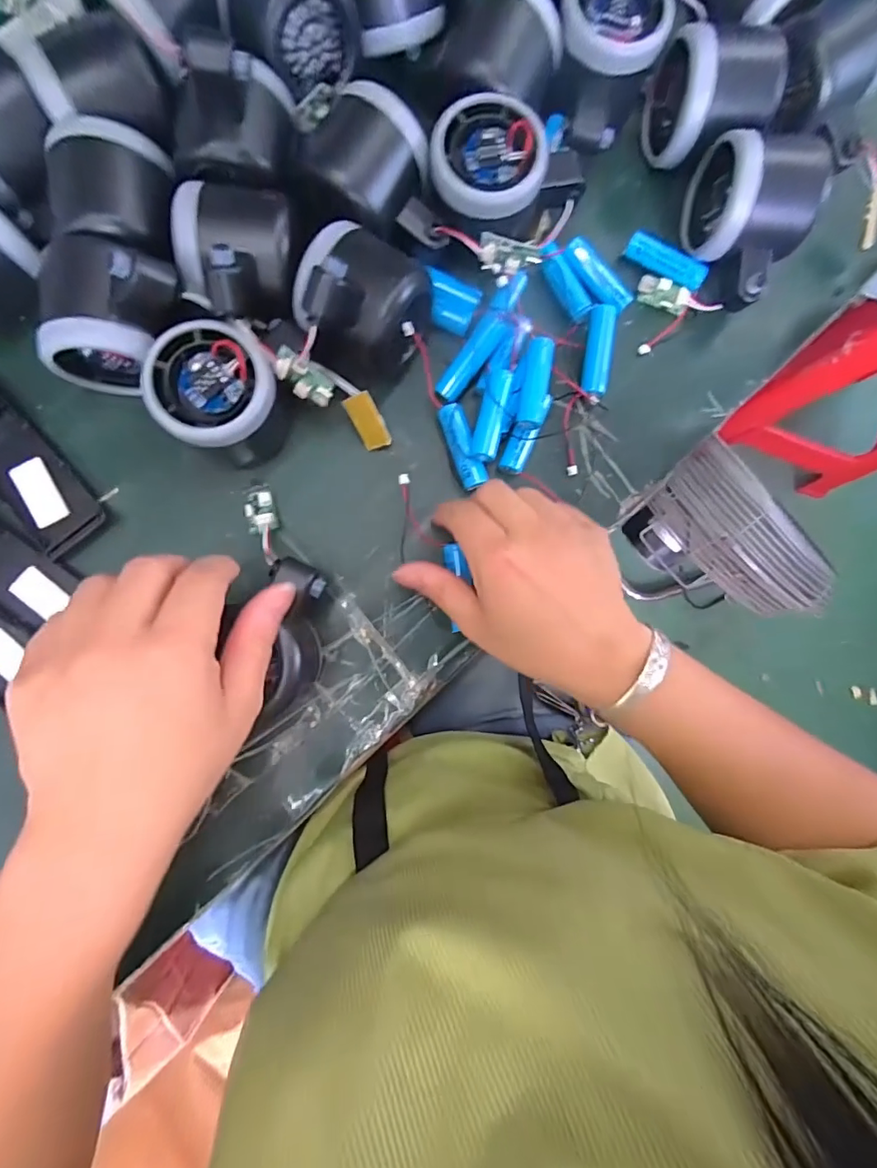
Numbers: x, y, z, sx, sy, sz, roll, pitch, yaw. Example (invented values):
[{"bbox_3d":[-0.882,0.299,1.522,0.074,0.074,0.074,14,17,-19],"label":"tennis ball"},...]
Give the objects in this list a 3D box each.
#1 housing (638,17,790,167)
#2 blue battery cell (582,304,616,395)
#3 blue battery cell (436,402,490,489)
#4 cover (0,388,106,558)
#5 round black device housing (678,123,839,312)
[{"bbox_3d":[0.155,-0.276,0.286,0.055,0.061,0.062,-3,88,-4],"label":"housing"},{"bbox_3d":[0.093,-0.137,0.295,0.015,0.014,0.050,4,87,-4],"label":"blue battery cell"},{"bbox_3d":[0.014,-0.078,0.289,0.015,0.015,0.049,-23,89,-5],"label":"blue battery cell"},{"bbox_3d":[-0.227,-0.064,0.272,0.038,0.008,0.097,-40,91,-5],"label":"cover"},{"bbox_3d":[0.175,-0.206,0.284,0.054,0.060,0.081,7,87,-4],"label":"round black device housing"}]

